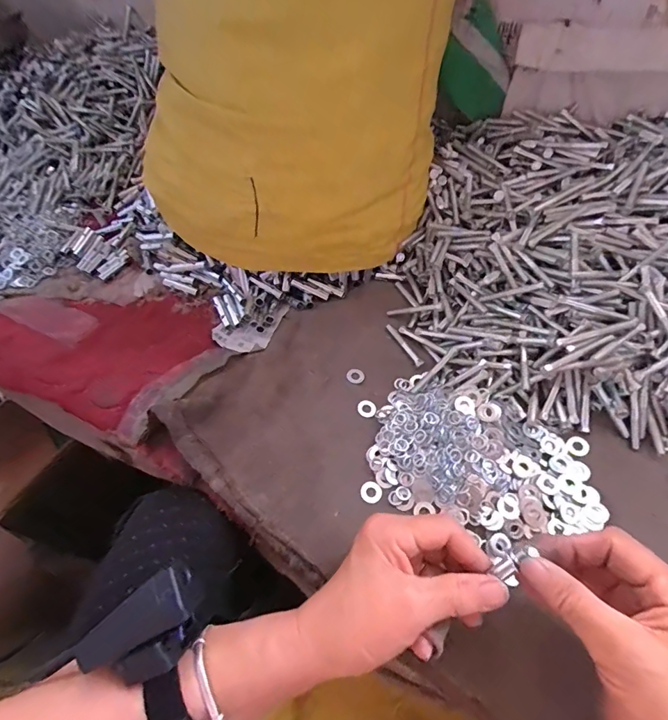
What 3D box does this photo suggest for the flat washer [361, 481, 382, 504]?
[{"bbox_3d":[0.030,0.107,0.342,0.017,0.004,0.017,-2,55,3],"label":"flat washer"}]

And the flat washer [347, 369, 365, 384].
[{"bbox_3d":[0.021,0.016,0.405,0.017,0.004,0.017,6,55,-8],"label":"flat washer"}]

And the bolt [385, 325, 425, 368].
[{"bbox_3d":[0.069,-0.015,0.418,0.008,0.004,0.057,-27,57,-14],"label":"bolt"}]

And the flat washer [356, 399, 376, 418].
[{"bbox_3d":[0.030,0.044,0.384,0.017,0.004,0.017,-2,55,3],"label":"flat washer"}]

